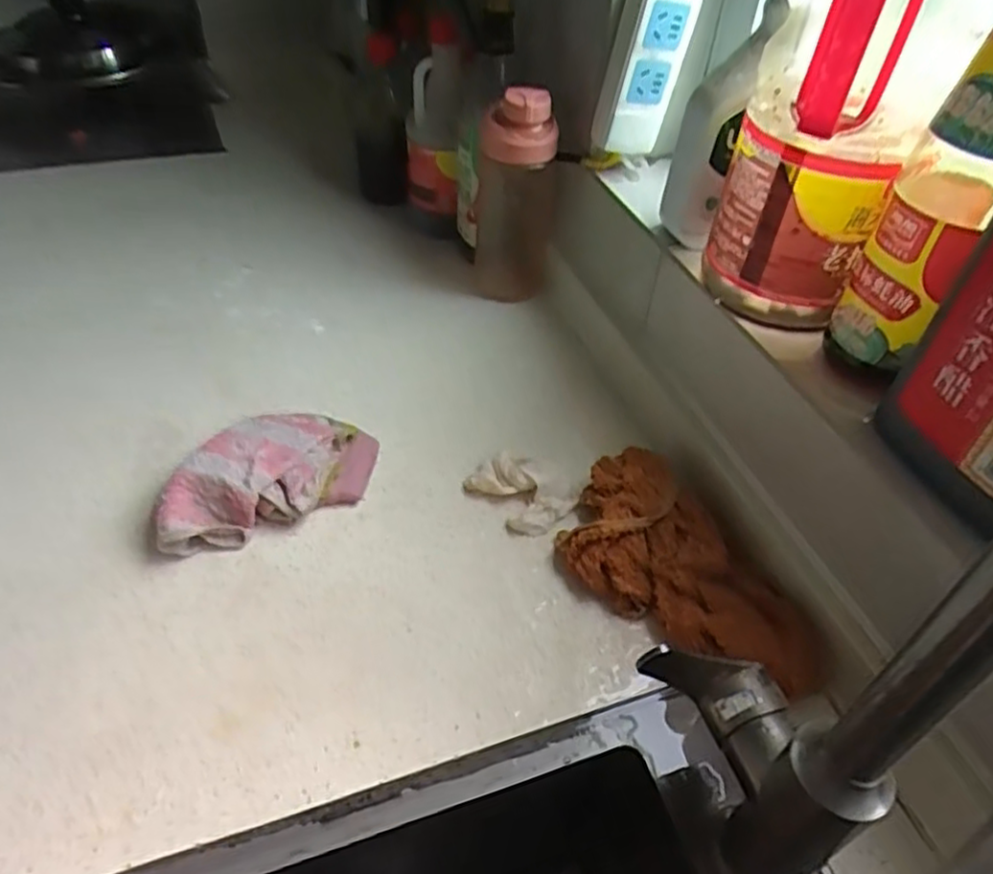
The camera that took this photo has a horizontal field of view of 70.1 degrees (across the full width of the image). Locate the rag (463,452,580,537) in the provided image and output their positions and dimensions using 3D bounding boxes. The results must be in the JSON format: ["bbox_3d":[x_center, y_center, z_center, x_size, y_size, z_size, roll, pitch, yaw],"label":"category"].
[{"bbox_3d":[0.024,0.037,0.542,0.066,0.025,0.070,-30,54,-29],"label":"rag"}]

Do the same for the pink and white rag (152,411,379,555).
[{"bbox_3d":[-0.169,0.022,0.528,0.156,0.041,0.119,-7,46,-11],"label":"pink and white rag"}]

